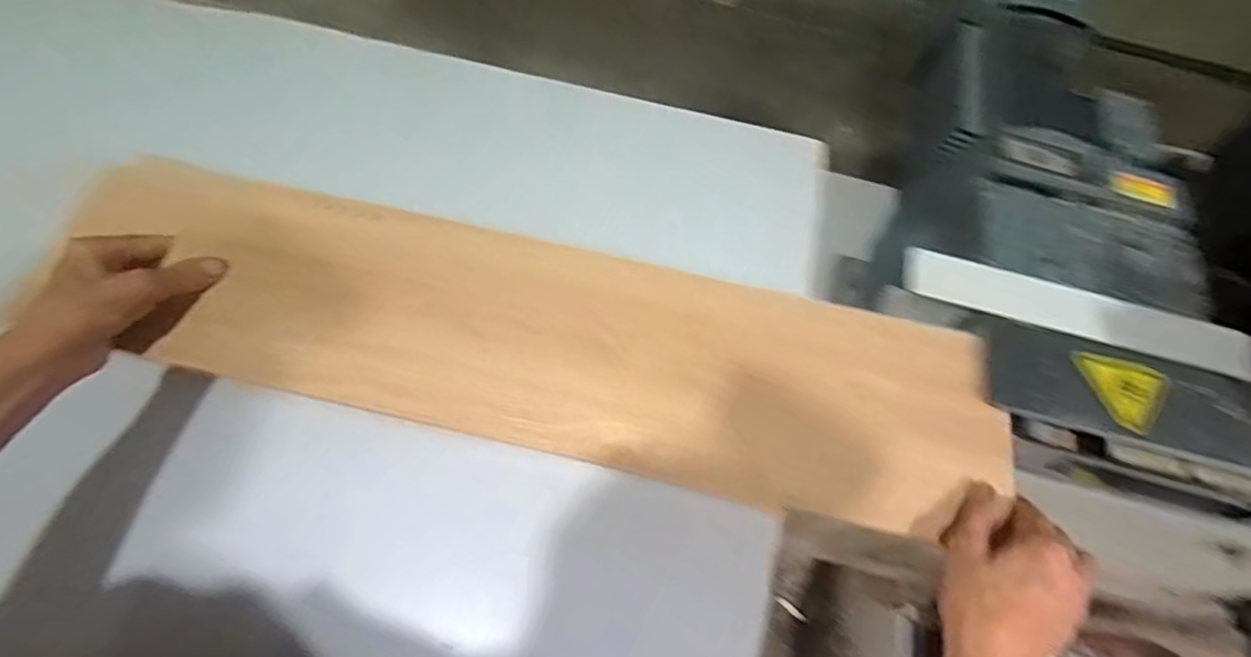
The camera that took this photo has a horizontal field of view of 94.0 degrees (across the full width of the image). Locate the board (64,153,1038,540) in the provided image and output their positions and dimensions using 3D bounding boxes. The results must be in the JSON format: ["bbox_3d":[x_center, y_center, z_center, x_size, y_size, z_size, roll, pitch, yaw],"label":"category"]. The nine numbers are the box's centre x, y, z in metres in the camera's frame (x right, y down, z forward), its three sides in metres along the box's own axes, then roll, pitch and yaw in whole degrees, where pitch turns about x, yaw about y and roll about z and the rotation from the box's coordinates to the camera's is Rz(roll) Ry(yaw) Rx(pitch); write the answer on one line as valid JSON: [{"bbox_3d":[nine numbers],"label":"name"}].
[{"bbox_3d":[-0.061,0.012,0.450,0.703,0.027,0.165,14,67,1],"label":"board"}]

